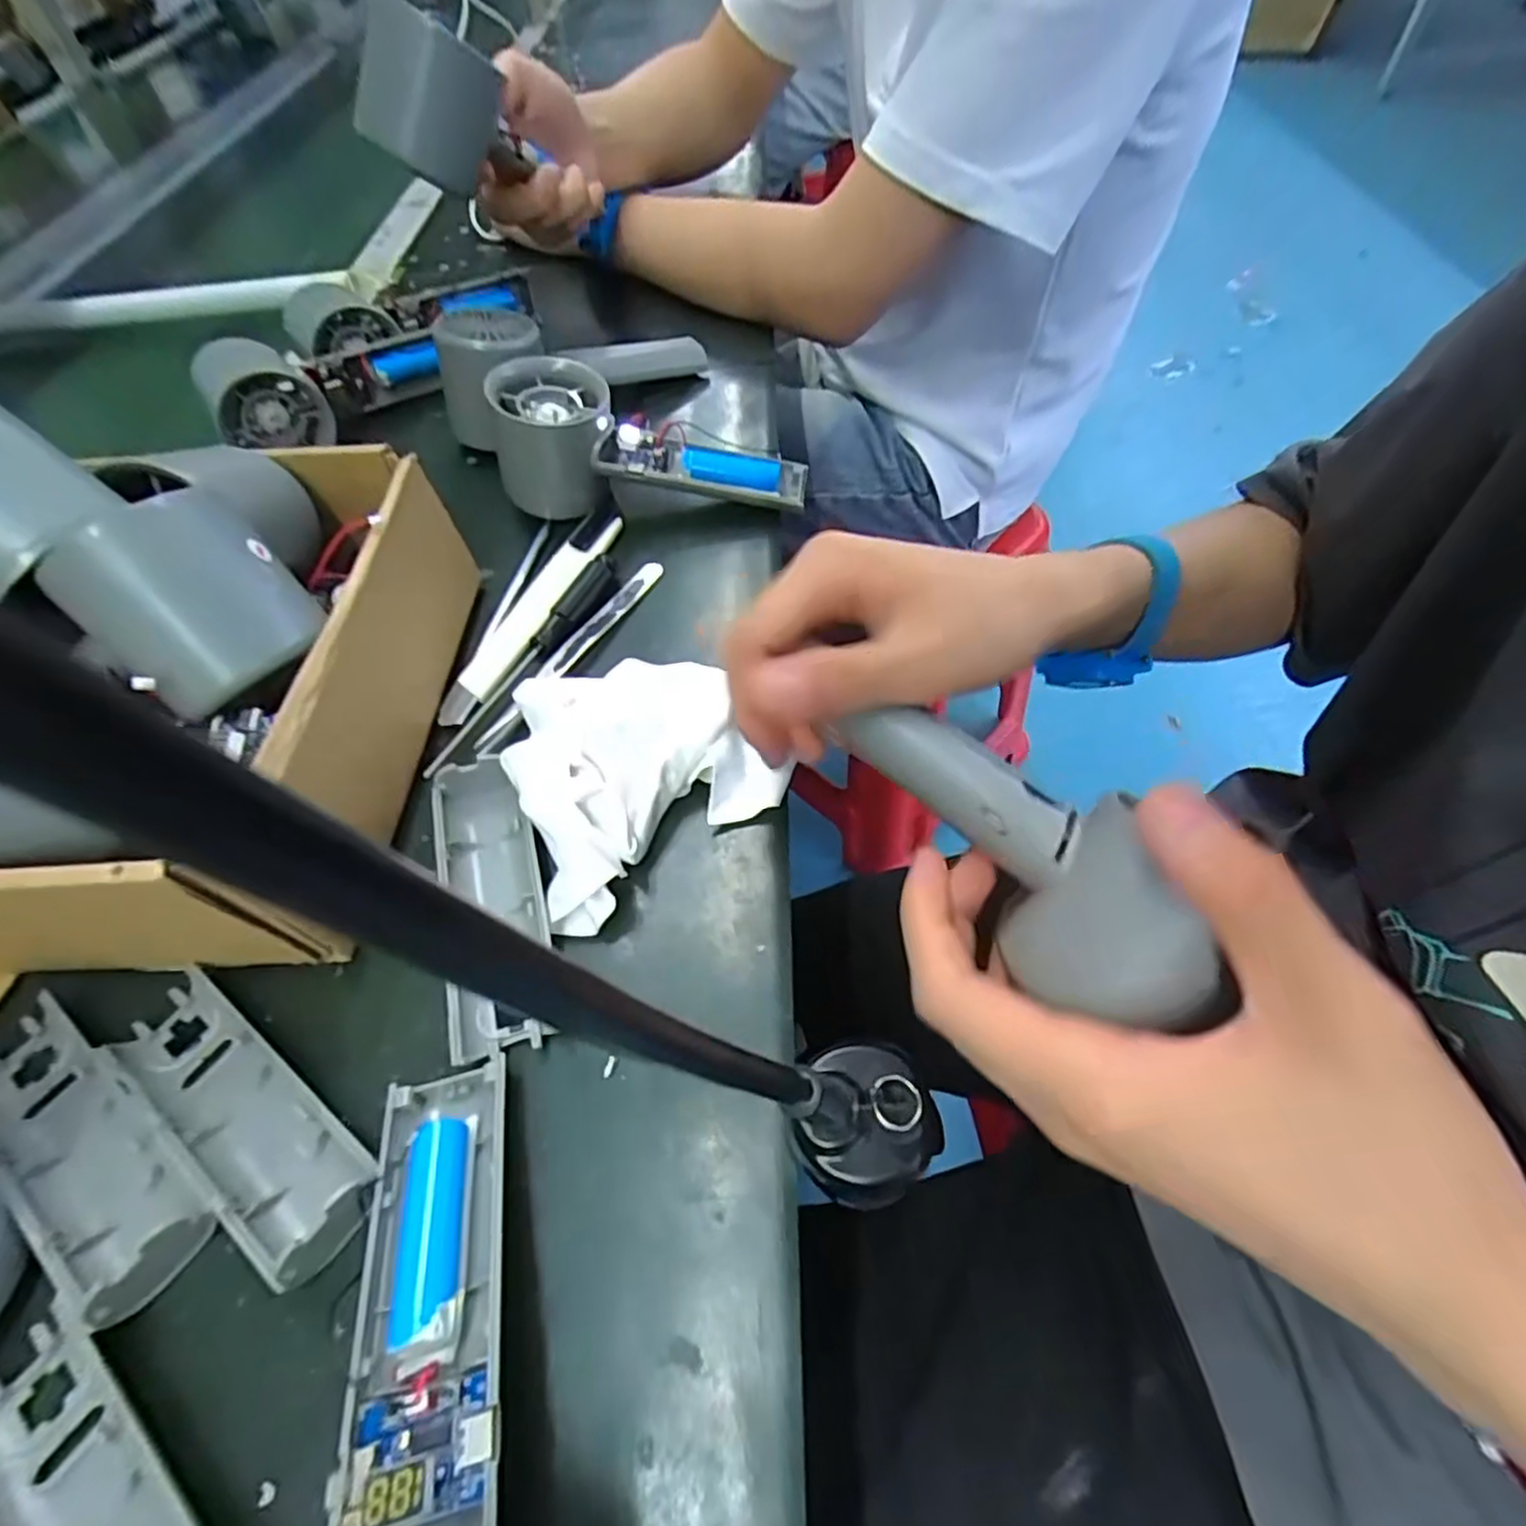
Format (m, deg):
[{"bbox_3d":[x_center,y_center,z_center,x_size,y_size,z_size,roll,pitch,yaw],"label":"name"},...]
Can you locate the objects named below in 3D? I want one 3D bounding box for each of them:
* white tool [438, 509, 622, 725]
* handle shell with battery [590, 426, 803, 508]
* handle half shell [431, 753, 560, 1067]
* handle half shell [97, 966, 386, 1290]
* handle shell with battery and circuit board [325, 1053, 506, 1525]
[{"bbox_3d":[-0.104,-0.072,0.330,0.021,0.010,0.136,19,59,17],"label":"white tool"},{"bbox_3d":[-0.030,-0.151,0.365,0.105,0.021,0.027,8,55,-7],"label":"handle shell with battery"},{"bbox_3d":[-0.094,0.043,0.247,0.034,0.021,0.107,-18,56,-8],"label":"handle half shell"},{"bbox_3d":[-0.156,0.104,0.212,0.106,0.012,0.033,29,62,22],"label":"handle half shell"},{"bbox_3d":[-0.083,0.126,0.179,0.032,0.016,0.101,-15,41,-6],"label":"handle shell with battery and circuit board"}]

